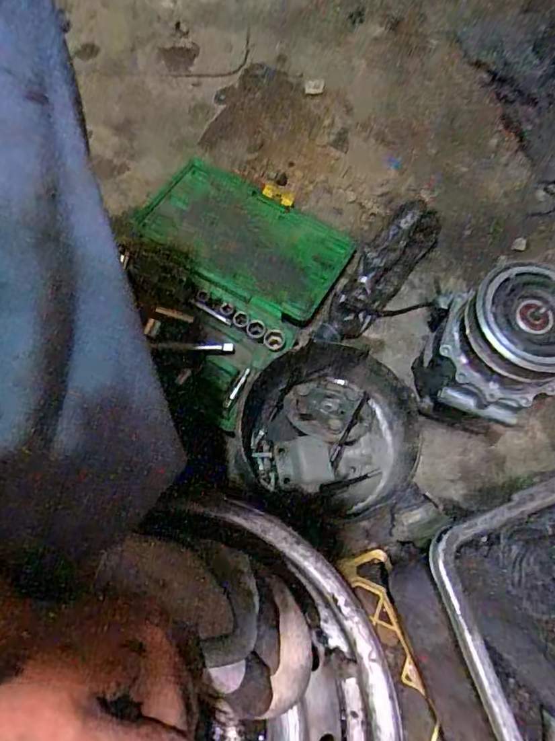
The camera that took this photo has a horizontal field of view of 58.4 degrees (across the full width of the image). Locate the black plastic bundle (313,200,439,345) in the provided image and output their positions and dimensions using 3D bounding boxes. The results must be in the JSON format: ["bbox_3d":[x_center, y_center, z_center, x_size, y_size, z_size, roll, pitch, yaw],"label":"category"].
[{"bbox_3d":[0.130,-0.125,0.653,0.068,0.060,0.229,39,72,12],"label":"black plastic bundle"}]

